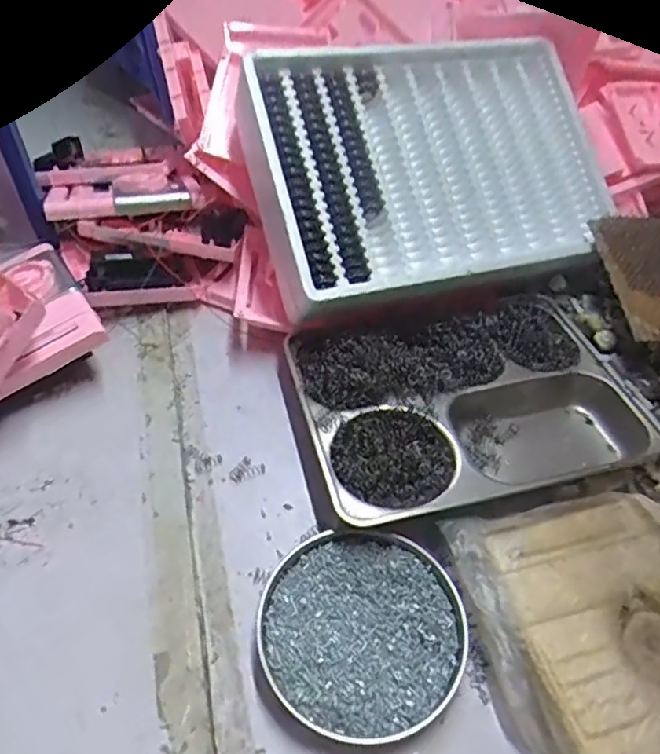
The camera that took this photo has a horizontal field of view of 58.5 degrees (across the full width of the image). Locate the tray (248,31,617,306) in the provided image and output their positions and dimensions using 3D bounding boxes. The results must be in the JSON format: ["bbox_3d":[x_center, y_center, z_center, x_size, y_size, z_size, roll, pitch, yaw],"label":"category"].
[{"bbox_3d":[0.110,-0.218,0.595,0.353,0.046,0.255,-12,82,-19],"label":"tray"}]

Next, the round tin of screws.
[{"bbox_3d":[0.022,0.170,0.402,0.133,0.017,0.132,1,48,-1],"label":"round tin of screws"}]

